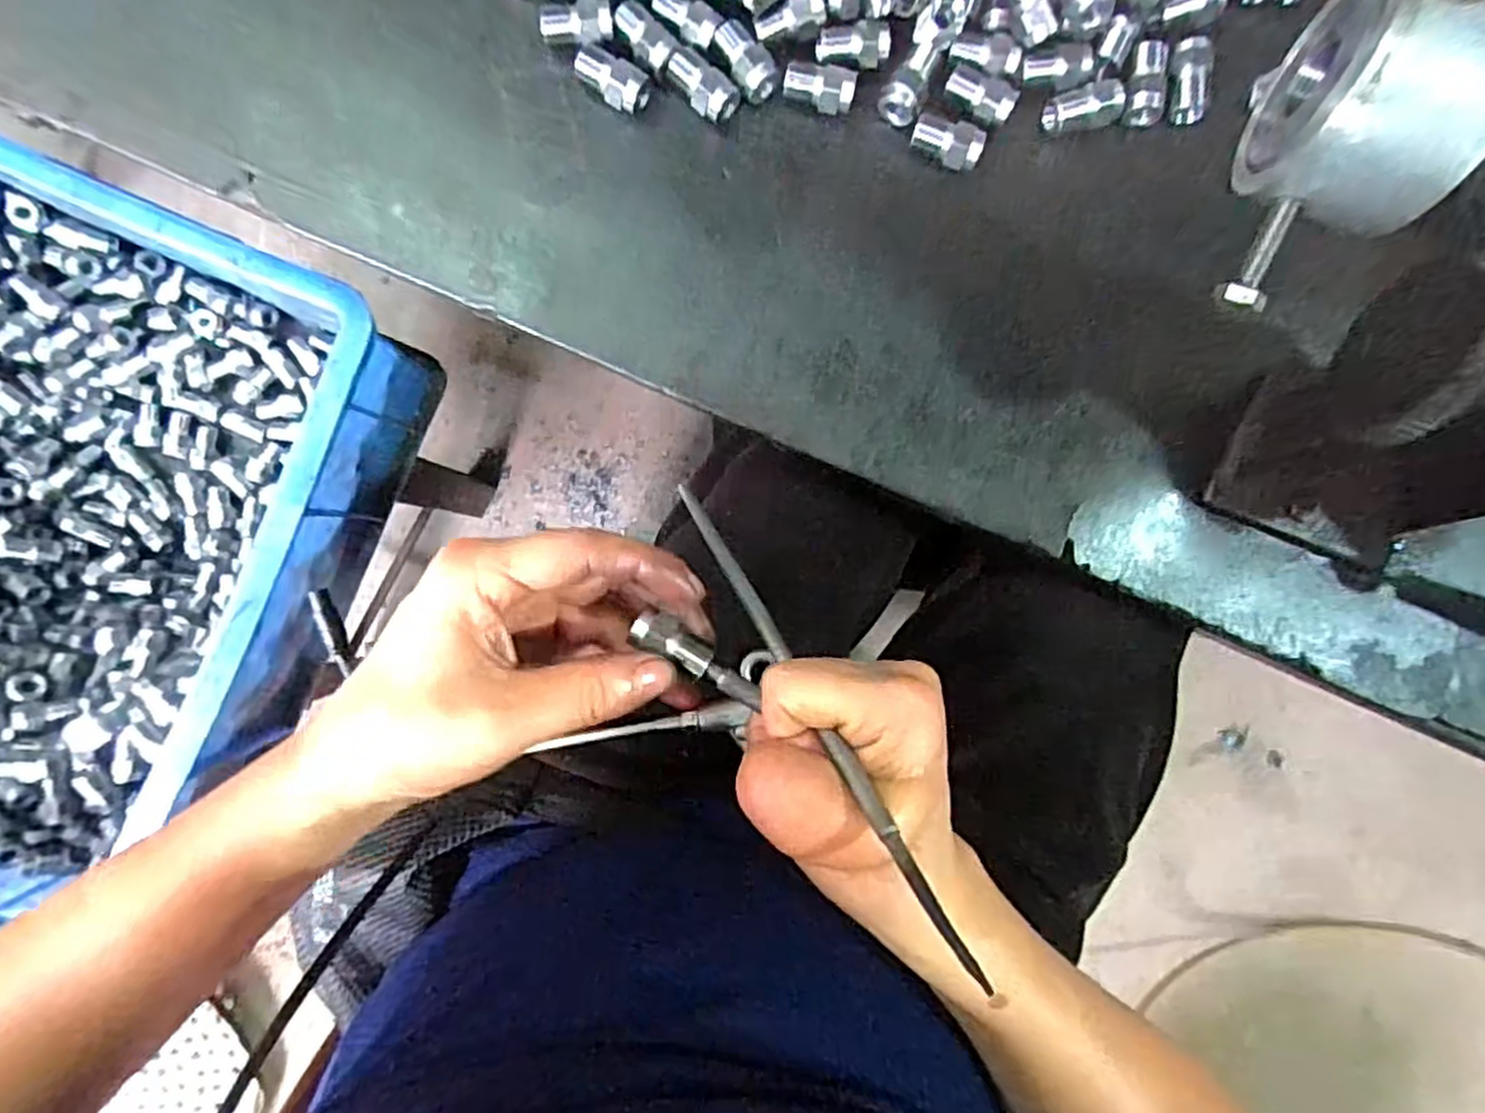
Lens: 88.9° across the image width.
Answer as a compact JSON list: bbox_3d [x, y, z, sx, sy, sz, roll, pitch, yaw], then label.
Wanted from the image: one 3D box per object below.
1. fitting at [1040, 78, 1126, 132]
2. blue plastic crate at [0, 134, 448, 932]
[{"bbox_3d":[0.141,-0.185,0.313,0.030,0.012,0.016,-11,90,-2],"label":"fitting"},{"bbox_3d":[-0.403,-0.011,0.441,0.309,0.133,0.387,21,88,-1],"label":"blue plastic crate"}]

